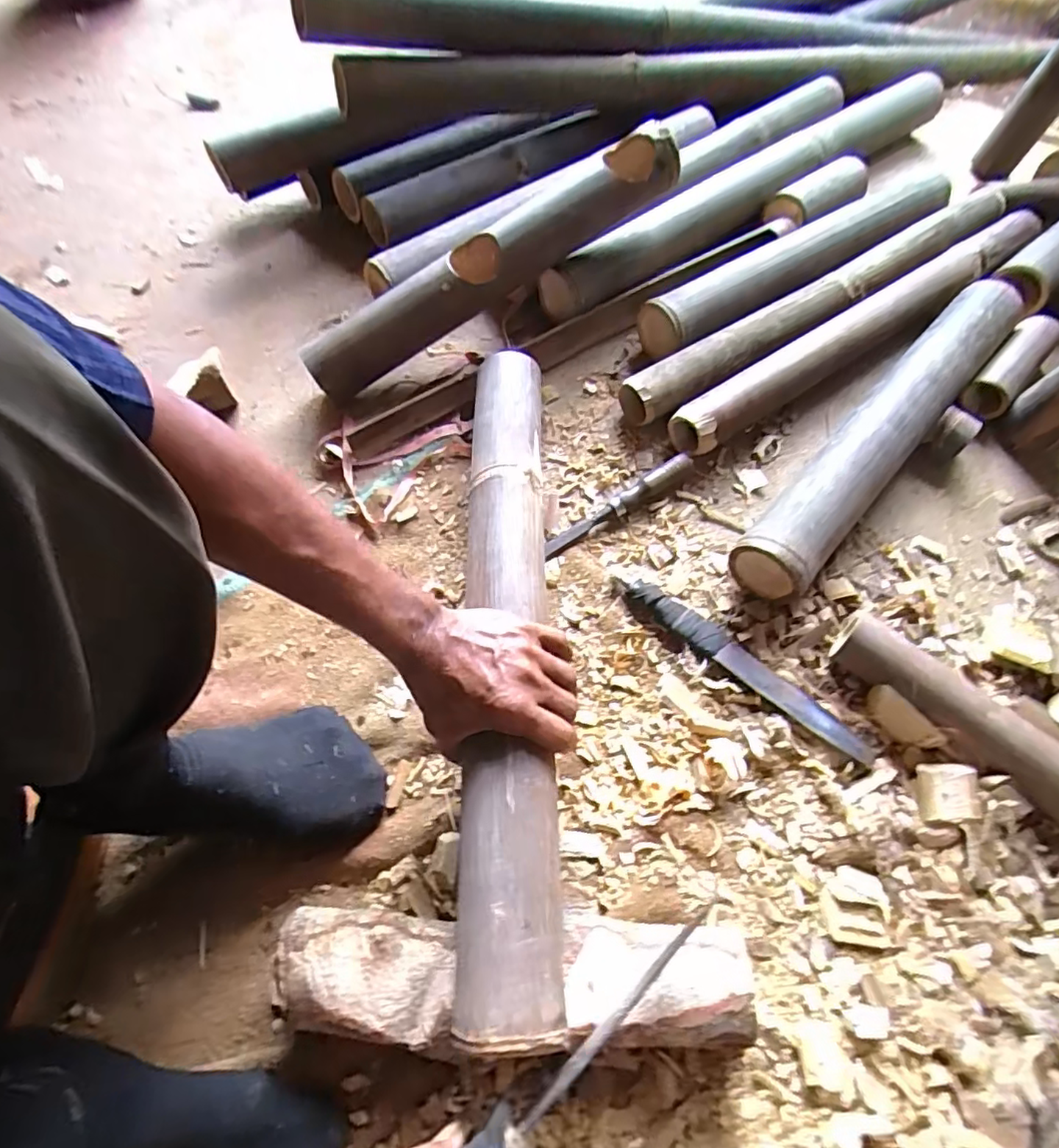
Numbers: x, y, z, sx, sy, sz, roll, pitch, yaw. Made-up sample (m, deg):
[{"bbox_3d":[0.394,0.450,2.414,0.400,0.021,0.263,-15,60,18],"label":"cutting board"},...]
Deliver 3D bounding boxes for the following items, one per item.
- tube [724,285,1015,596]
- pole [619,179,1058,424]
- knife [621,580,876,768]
[{"bbox_3d":[0.404,-0.167,0.665,0.086,0.082,0.525,41,70,18],"label":"tube"},{"bbox_3d":[0.440,-0.384,0.775,0.766,0.045,0.069,-30,66,-15],"label":"pole"},{"bbox_3d":[0.204,0.084,0.559,0.262,0.019,0.040,38,68,18],"label":"knife"}]

